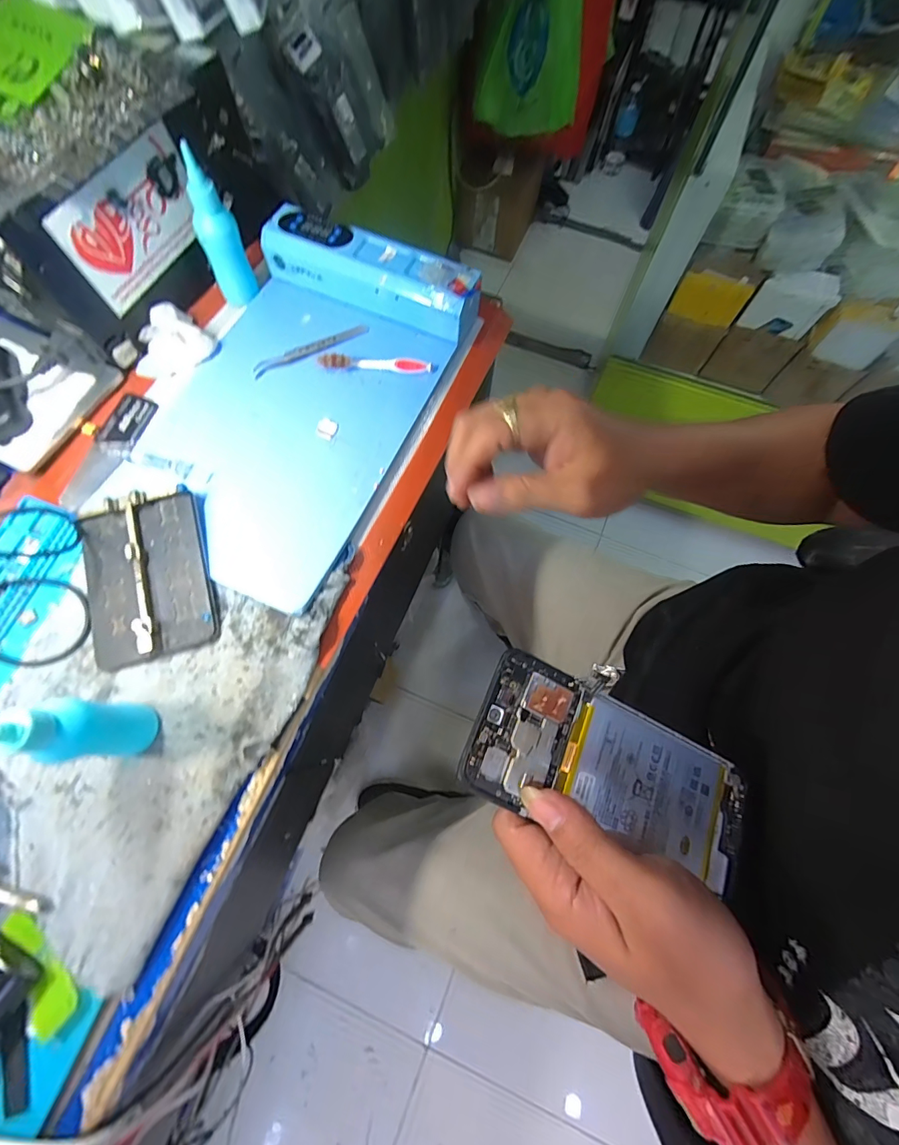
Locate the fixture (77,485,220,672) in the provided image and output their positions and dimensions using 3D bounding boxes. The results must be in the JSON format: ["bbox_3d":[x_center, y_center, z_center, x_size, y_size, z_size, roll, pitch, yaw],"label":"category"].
[{"bbox_3d":[-0.235,0.003,0.333,0.092,0.023,0.124,-16,72,-7],"label":"fixture"}]

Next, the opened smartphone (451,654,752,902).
[{"bbox_3d":[0.088,0.104,0.231,0.163,0.006,0.069,27,71,-10],"label":"opened smartphone"}]

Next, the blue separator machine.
[{"bbox_3d":[-0.137,-0.159,0.384,0.213,0.059,0.331,25,72,8],"label":"blue separator machine"}]

